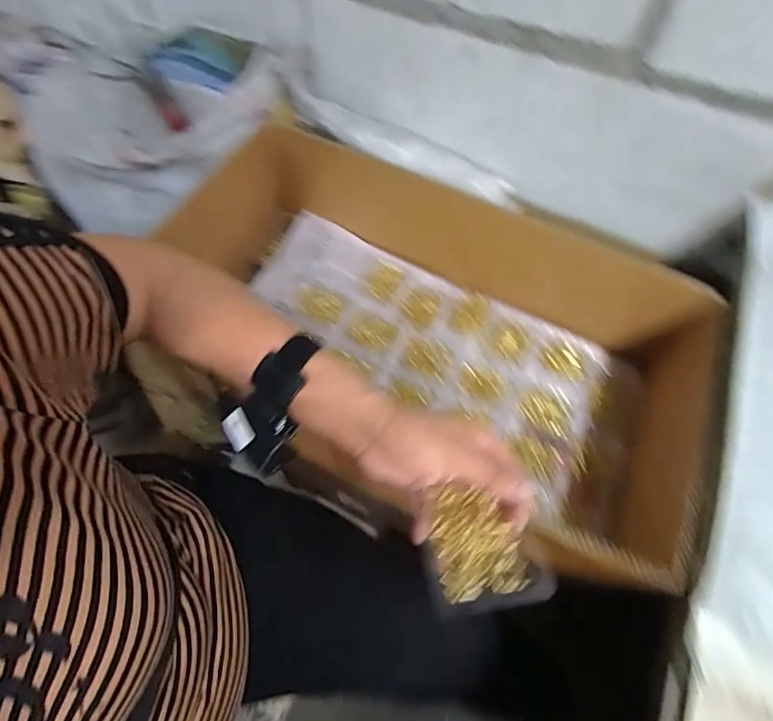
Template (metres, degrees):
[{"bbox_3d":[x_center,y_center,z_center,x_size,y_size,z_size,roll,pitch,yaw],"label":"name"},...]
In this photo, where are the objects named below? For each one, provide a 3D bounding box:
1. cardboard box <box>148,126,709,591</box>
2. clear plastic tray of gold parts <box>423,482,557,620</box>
[{"bbox_3d":[0.052,-0.022,0.550,0.585,0.202,0.349,18,64,9],"label":"cardboard box"},{"bbox_3d":[0.061,0.120,0.295,0.071,0.014,0.075,-8,63,-4],"label":"clear plastic tray of gold parts"}]

